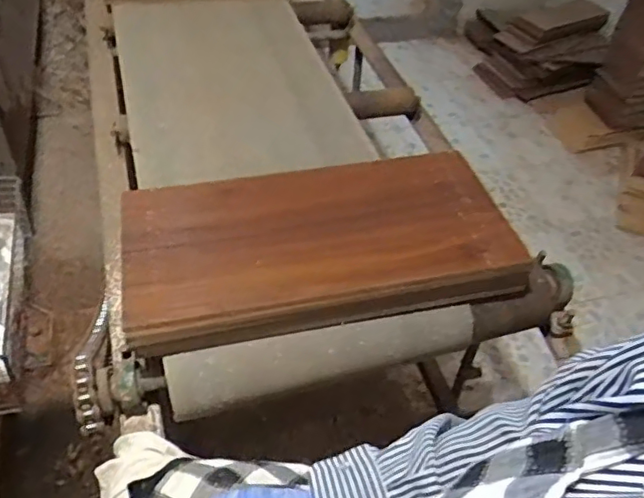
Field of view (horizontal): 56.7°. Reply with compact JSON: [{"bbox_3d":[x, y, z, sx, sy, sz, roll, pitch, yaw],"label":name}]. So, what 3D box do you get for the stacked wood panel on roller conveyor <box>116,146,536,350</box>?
[{"bbox_3d":[0.000,-0.016,0.812,0.503,0.053,0.249,-8,47,-14],"label":"stacked wood panel on roller conveyor"}]

